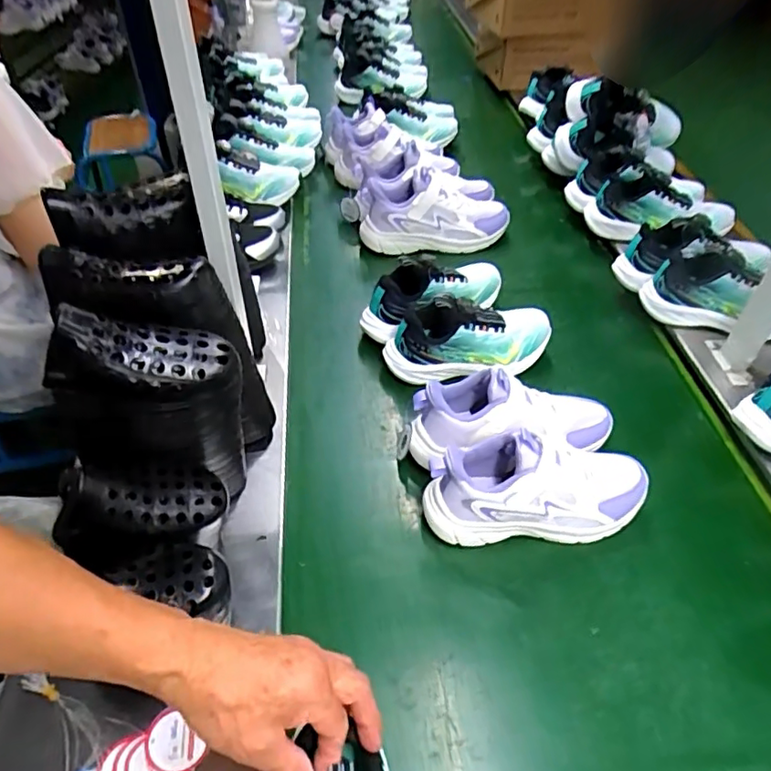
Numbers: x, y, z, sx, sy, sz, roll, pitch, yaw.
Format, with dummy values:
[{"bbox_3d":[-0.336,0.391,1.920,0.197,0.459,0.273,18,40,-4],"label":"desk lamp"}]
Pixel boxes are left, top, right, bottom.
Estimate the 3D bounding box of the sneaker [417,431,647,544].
[{"bbox_3d":[0.164,0.102,0.630,0.238,0.110,0.101,-1,46,-1],"label":"sneaker"}]

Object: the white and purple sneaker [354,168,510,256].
[{"bbox_3d":[0.084,-0.317,1.017,0.260,0.109,0.110,0,48,0],"label":"white and purple sneaker"}]

